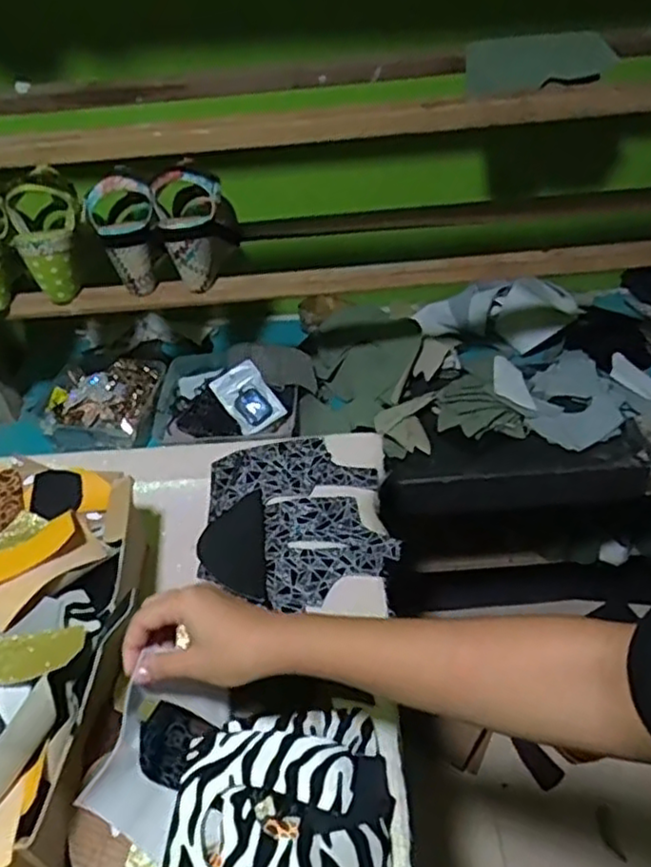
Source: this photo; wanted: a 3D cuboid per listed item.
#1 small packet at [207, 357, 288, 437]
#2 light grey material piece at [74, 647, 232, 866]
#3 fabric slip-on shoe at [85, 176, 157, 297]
[{"bbox_3d":[-0.109,-0.051,0.976,0.068,0.010,0.102,-36,82,-7],"label":"small packet"},{"bbox_3d":[-0.121,0.226,0.502,0.051,0.097,0.111,14,45,19],"label":"light grey material piece"},{"bbox_3d":[-0.230,-0.225,0.801,0.074,0.132,0.068,-14,43,-11],"label":"fabric slip-on shoe"}]

